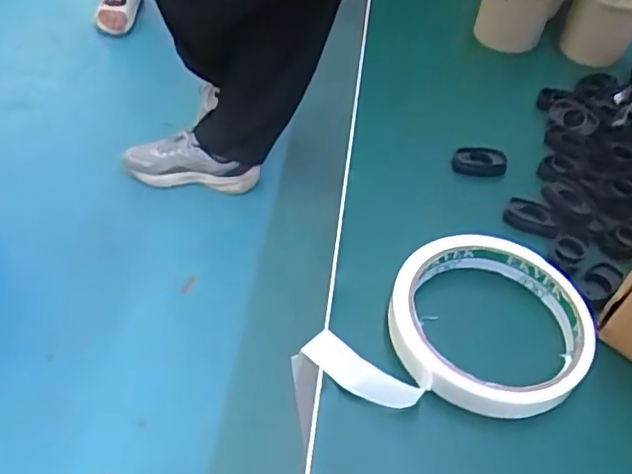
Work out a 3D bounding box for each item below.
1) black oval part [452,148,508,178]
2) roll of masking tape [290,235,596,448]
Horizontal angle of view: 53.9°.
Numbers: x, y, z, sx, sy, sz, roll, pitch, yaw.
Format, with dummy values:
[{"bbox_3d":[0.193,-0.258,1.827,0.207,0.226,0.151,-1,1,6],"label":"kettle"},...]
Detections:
[{"bbox_3d":[0.099,-0.046,0.377,0.032,0.011,0.015,6,48,-3],"label":"black oval part"},{"bbox_3d":[0.062,0.039,0.289,0.144,0.015,0.089,0,48,-9],"label":"roll of masking tape"}]

